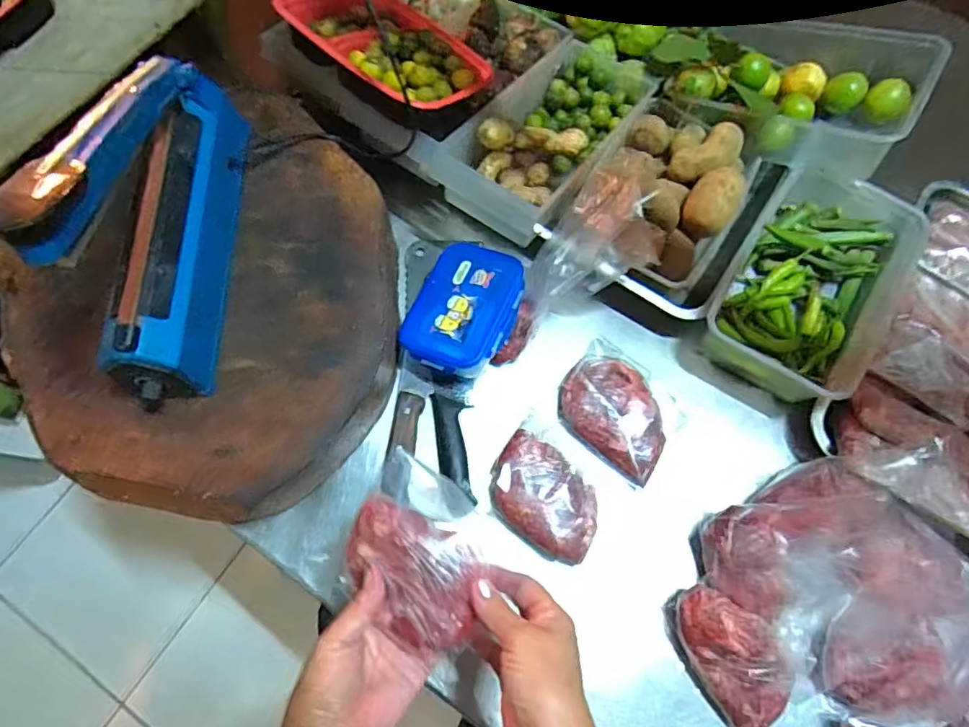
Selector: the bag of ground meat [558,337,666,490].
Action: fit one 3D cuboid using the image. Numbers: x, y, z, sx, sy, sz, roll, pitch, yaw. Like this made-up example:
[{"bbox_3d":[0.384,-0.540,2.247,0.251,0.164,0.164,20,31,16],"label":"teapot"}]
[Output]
[{"bbox_3d":[0.145,0.049,0.607,0.130,0.028,0.115,39,76,11],"label":"bag of ground meat"}]

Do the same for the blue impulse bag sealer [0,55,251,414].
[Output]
[{"bbox_3d":[-0.278,-0.137,0.465,0.062,0.211,0.304,2,72,0],"label":"blue impulse bag sealer"}]

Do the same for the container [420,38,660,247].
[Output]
[{"bbox_3d":[0.085,-0.273,0.658,0.138,0.076,0.318,36,63,10],"label":"container"}]

